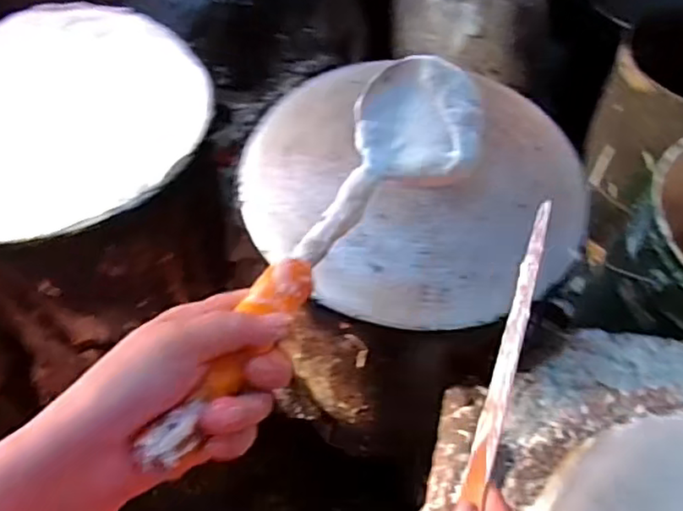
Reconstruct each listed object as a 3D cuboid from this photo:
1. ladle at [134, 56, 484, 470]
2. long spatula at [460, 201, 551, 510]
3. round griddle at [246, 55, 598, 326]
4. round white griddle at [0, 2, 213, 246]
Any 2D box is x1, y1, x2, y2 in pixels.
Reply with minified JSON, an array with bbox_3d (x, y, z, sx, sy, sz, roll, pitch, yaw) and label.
[{"bbox_3d":[0.000,-0.018,0.407,0.089,0.058,0.364,23,47,12],"label":"ladle"},{"bbox_3d":[0.130,0.119,0.536,0.008,0.026,0.434,41,55,-24],"label":"long spatula"},{"bbox_3d":[0.077,-0.075,0.704,0.364,0.028,0.328,8,57,3],"label":"round griddle"},{"bbox_3d":[-0.363,-0.175,0.783,0.380,0.023,0.365,1,57,-2],"label":"round white griddle"}]

